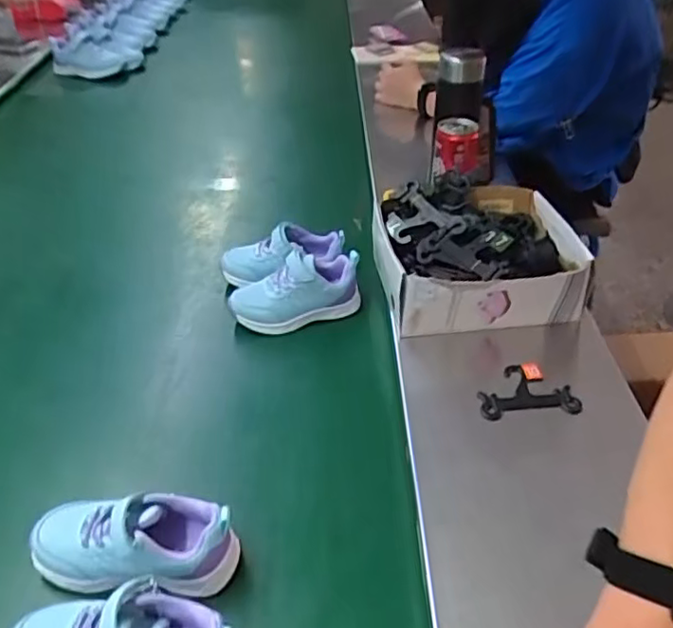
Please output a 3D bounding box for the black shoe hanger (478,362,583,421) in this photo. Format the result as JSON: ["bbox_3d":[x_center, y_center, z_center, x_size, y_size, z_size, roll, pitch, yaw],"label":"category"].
[{"bbox_3d":[0.196,0.081,0.663,0.099,0.011,0.069,-5,40,-3],"label":"black shoe hanger"}]

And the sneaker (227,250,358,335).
[{"bbox_3d":[-0.051,-0.027,0.785,0.159,0.074,0.069,-12,40,-15],"label":"sneaker"}]

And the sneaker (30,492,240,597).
[{"bbox_3d":[-0.165,0.180,0.514,0.165,0.060,0.070,2,39,2],"label":"sneaker"}]

